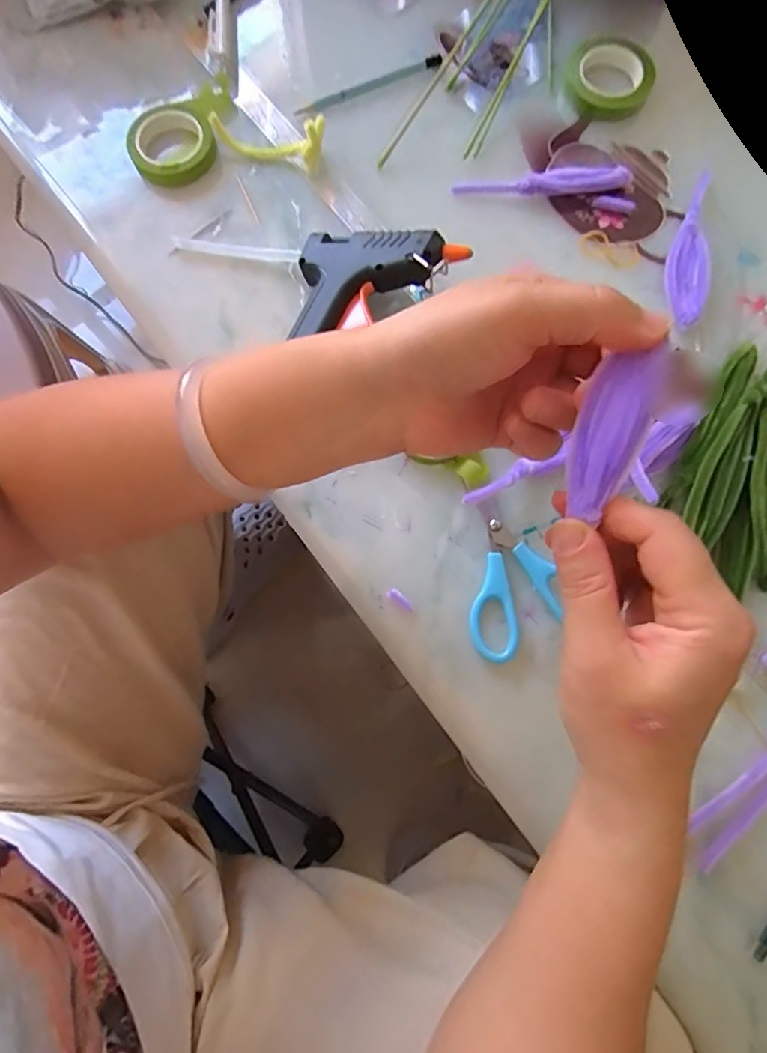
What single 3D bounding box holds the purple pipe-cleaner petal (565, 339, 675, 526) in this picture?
[{"bbox_3d":[0.085,-0.036,0.197,0.024,0.006,0.067,20,102,4],"label":"purple pipe-cleaner petal"}]

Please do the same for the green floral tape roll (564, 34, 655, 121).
[{"bbox_3d":[0.177,-0.355,0.410,0.064,0.015,0.065,0,77,0],"label":"green floral tape roll"}]

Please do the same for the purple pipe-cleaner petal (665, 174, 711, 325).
[{"bbox_3d":[0.218,-0.197,0.374,0.025,0.013,0.121,11,77,2],"label":"purple pipe-cleaner petal"}]

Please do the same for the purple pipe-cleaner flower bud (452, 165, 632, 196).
[{"bbox_3d":[0.118,-0.253,0.385,0.128,0.013,0.014,-4,77,-1],"label":"purple pipe-cleaner flower bud"}]

